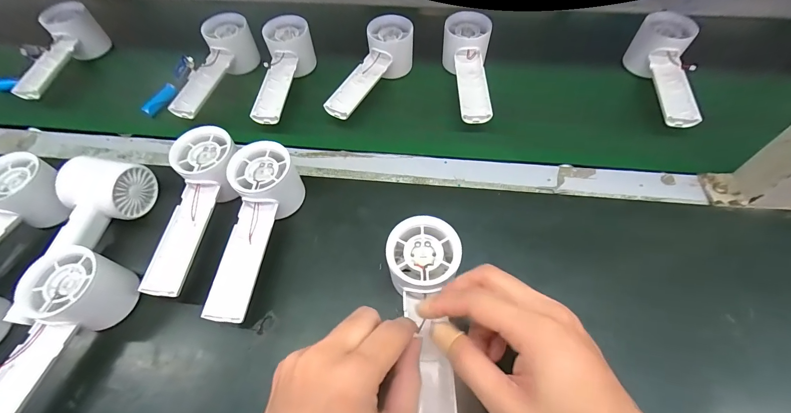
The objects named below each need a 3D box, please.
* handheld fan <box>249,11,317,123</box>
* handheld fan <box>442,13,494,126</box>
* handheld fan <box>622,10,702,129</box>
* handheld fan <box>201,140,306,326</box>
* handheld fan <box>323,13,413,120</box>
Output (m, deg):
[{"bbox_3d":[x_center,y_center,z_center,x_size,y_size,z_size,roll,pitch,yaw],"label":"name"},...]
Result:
[{"bbox_3d":[-0.137,-0.168,0.424,0.055,0.053,0.152,-2,61,2],"label":"handheld fan"},{"bbox_3d":[0.085,-0.165,0.414,0.060,0.053,0.154,4,61,5],"label":"handheld fan"},{"bbox_3d":[0.314,-0.158,0.402,0.056,0.056,0.156,12,62,9],"label":"handheld fan"},{"bbox_3d":[-0.131,0.022,0.307,0.050,0.059,0.154,8,62,7],"label":"handheld fan"},{"bbox_3d":[-0.027,-0.166,0.418,0.054,0.054,0.150,20,64,13],"label":"handheld fan"}]

